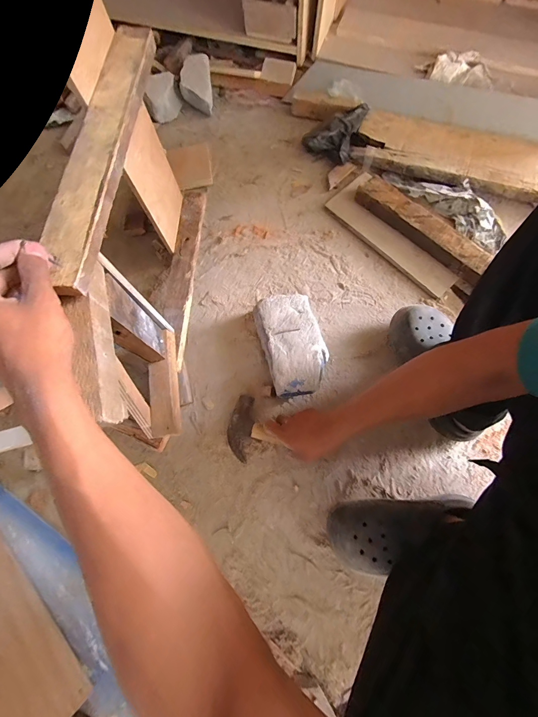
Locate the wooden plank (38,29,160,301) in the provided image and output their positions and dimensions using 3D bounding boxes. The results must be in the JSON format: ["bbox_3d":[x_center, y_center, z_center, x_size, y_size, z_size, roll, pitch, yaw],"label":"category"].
[{"bbox_3d":[-0.205,-0.262,0.367,0.060,0.021,0.412,1,71,3],"label":"wooden plank"}]

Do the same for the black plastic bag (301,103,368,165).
[{"bbox_3d":[0.174,-0.610,0.800,0.128,0.054,0.165,21,75,9],"label":"black plastic bag"}]

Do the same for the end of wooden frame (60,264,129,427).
[{"bbox_3d":[-0.190,-0.022,0.326,0.024,0.046,0.186,-16,73,-3],"label":"end of wooden frame"}]

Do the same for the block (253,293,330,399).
[{"bbox_3d":[0.049,-0.024,0.619,0.118,0.077,0.204,-16,73,-3],"label":"block"}]

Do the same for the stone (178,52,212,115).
[{"bbox_3d":[-0.201,-0.770,0.844,0.079,0.075,0.148,-6,73,1],"label":"stone"}]

